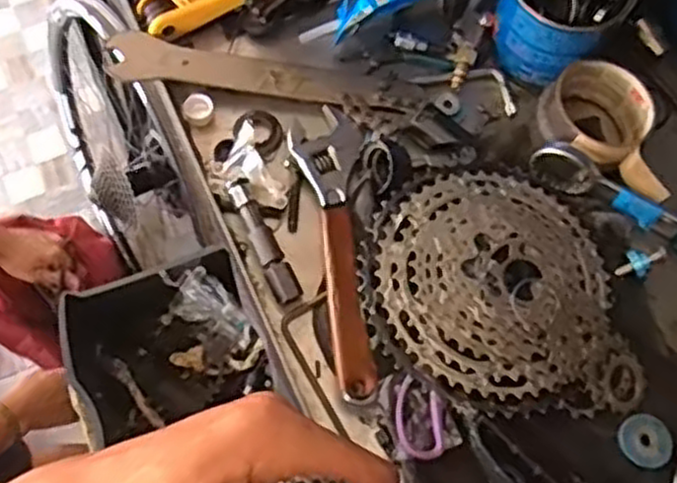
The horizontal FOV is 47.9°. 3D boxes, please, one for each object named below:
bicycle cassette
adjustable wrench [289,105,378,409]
[{"bbox_3d":[0.117,0.032,0.567,0.191,0.033,0.190,1,69,-2],"label":"bicycle cassette"},{"bbox_3d":[0.001,0.004,0.585,0.055,0.022,0.239,-6,69,-4],"label":"adjustable wrench"}]

